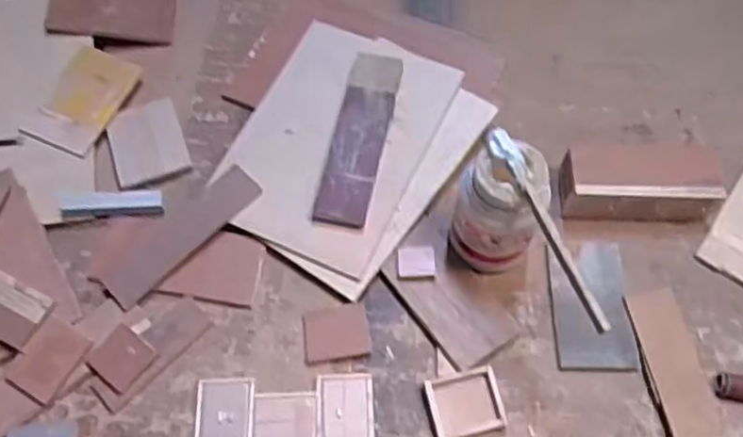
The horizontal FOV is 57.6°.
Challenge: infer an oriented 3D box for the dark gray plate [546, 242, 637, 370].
[{"bbox_3d":[0.209,0.081,0.648,0.076,0.013,0.125,2,66,-5],"label":"dark gray plate"}]

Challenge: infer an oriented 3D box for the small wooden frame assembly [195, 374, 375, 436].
[{"bbox_3d":[-0.076,0.174,0.597,0.153,0.012,0.065,-2,63,-2],"label":"small wooden frame assembly"}]

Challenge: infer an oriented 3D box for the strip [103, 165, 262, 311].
[{"bbox_3d":[-0.187,0.015,0.666,0.050,0.009,0.169,39,72,24],"label":"strip"}]

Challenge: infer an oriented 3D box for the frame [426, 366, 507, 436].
[{"bbox_3d":[0.084,0.166,0.600,0.063,0.018,0.053,-11,63,-7],"label":"frame"}]

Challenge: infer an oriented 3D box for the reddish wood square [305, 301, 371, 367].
[{"bbox_3d":[-0.033,0.108,0.631,0.060,0.004,0.051,-8,63,-5],"label":"reddish wood square"}]

